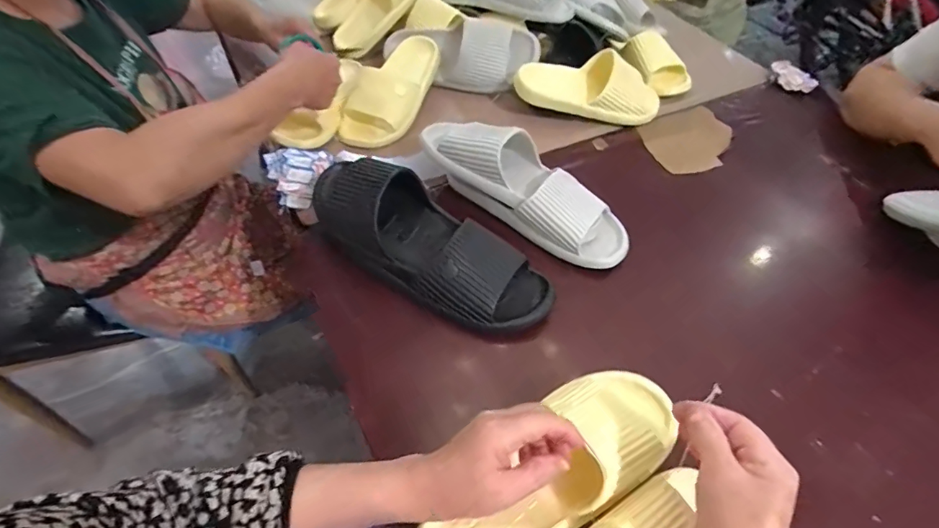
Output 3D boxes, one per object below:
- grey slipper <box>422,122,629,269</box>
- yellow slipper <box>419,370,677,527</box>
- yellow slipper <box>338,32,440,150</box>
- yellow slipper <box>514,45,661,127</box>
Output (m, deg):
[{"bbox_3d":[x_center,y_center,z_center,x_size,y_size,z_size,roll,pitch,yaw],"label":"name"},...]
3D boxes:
[{"bbox_3d":[0.076,-0.108,0.626,0.313,0.097,0.104,35,57,8],"label":"grey slipper"},{"bbox_3d":[0.071,0.179,0.397,0.254,0.058,0.103,-35,60,-16],"label":"yellow slipper"},{"bbox_3d":[-0.126,-0.291,0.764,0.106,0.047,0.243,23,68,15],"label":"yellow slipper"},{"bbox_3d":[0.206,-0.299,0.790,0.252,0.087,0.101,10,51,4],"label":"yellow slipper"}]

